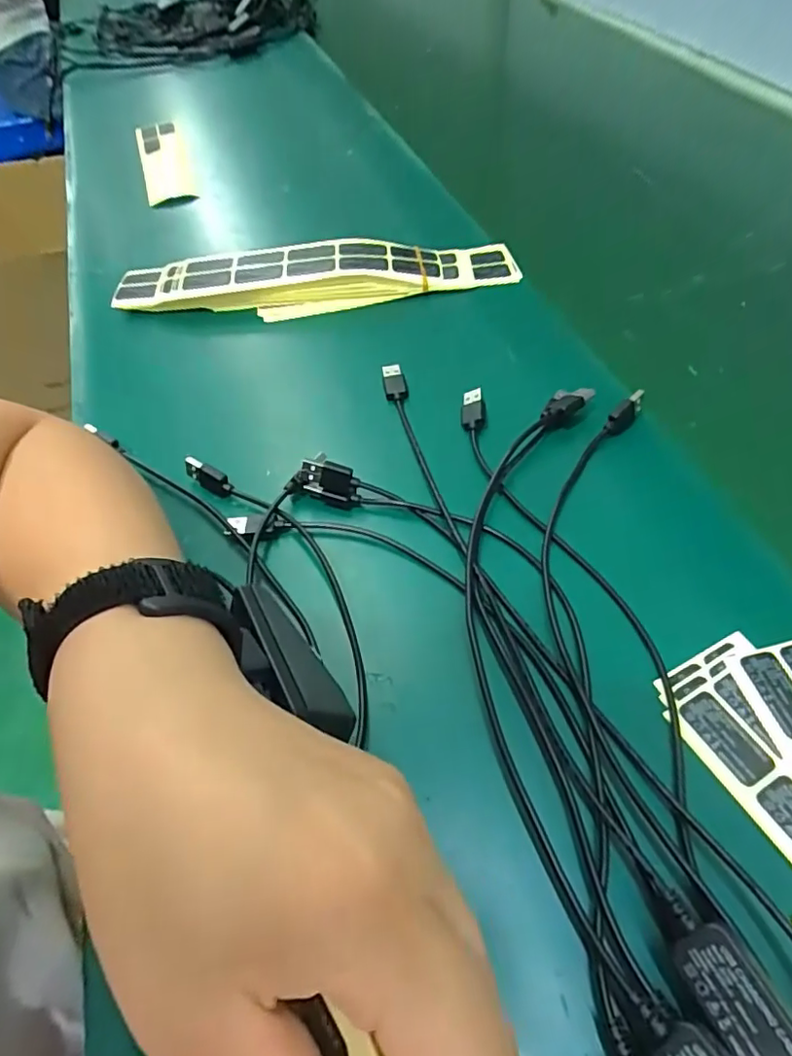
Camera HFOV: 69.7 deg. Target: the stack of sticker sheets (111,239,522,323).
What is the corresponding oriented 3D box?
[{"bbox_3d":[-0.062,-0.195,0.443,0.315,0.033,0.058,-6,54,0],"label":"stack of sticker sheets"}]

